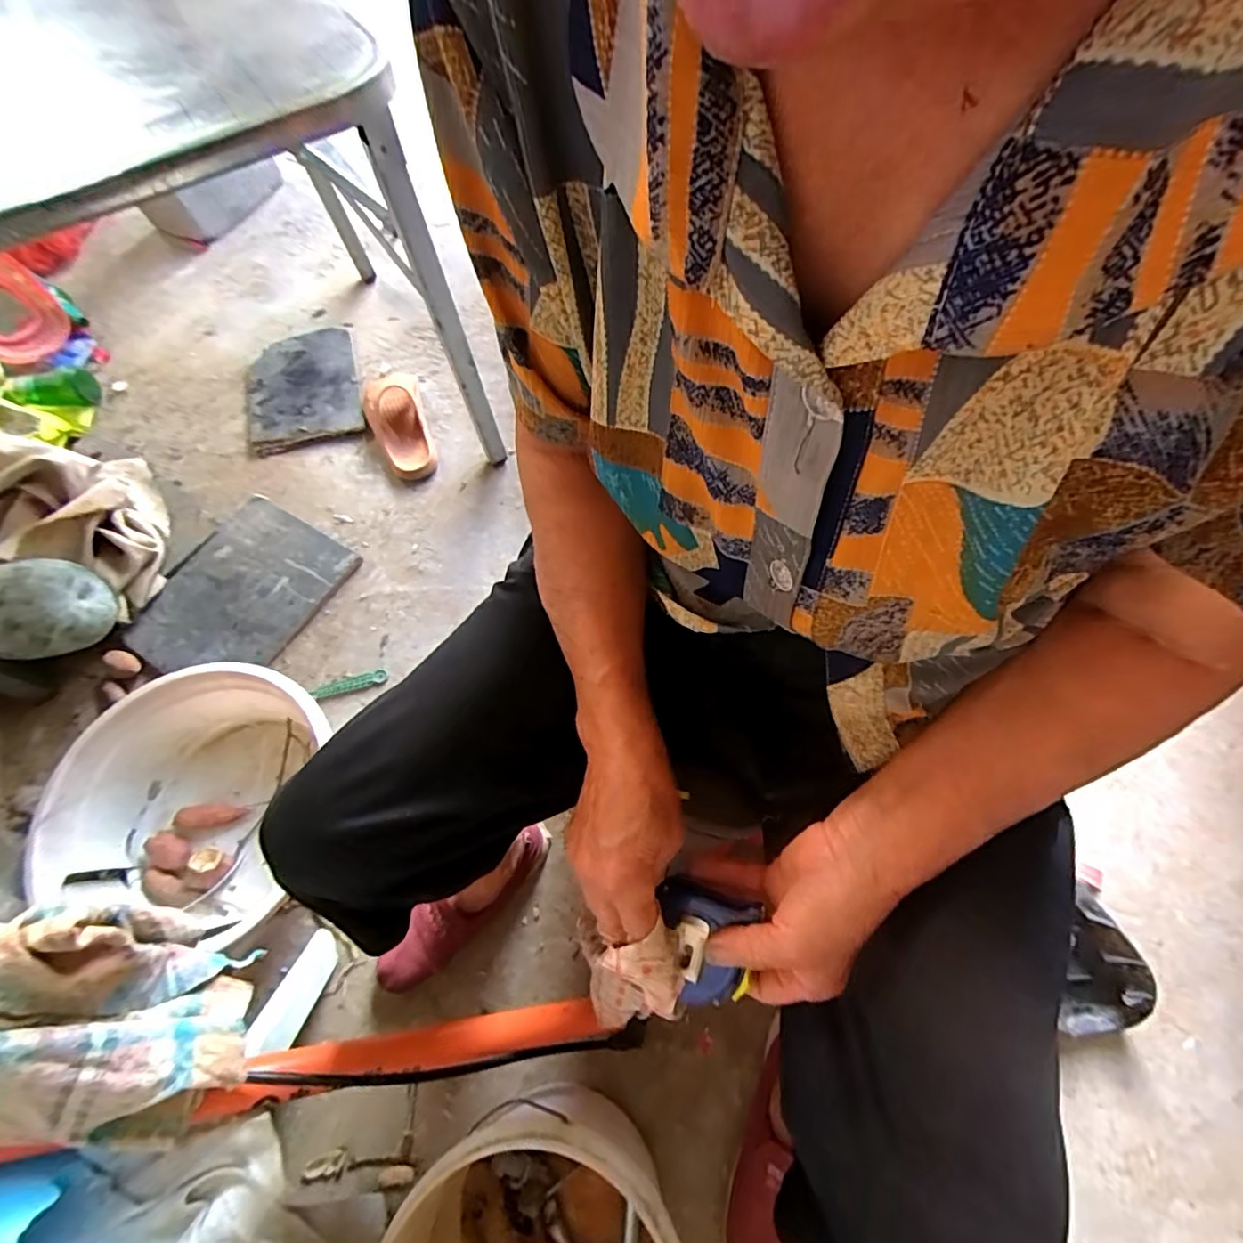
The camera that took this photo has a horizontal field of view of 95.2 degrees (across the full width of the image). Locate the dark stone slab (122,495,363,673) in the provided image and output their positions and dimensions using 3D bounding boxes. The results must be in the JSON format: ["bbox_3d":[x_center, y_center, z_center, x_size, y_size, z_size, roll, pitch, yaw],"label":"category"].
[{"bbox_3d":[-0.583,-0.047,0.863,0.238,0.029,0.284,28,67,13],"label":"dark stone slab"}]

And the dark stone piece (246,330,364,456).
[{"bbox_3d":[-0.591,-0.430,1.052,0.195,0.029,0.276,-17,65,-8],"label":"dark stone piece"}]

